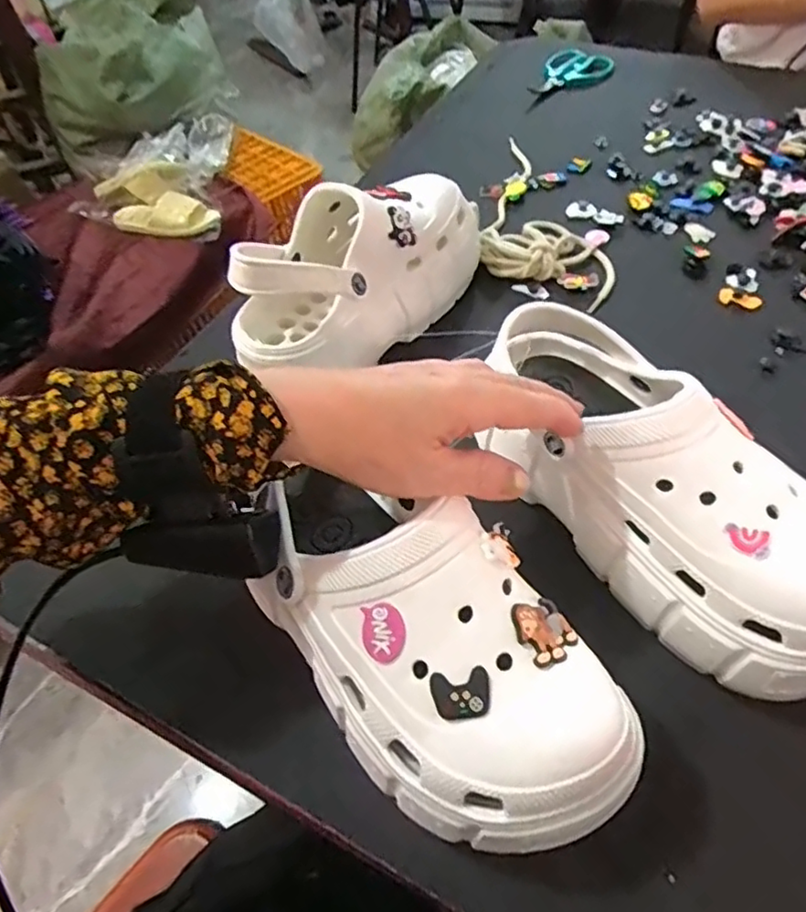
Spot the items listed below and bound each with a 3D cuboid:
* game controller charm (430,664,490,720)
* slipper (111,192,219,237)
[{"bbox_3d":[0.025,0.102,0.267,0.024,0.008,0.019,-5,65,-2],"label":"game controller charm"},{"bbox_3d":[-0.518,-0.524,1.349,0.235,0.080,0.066,10,54,14],"label":"slipper"}]

